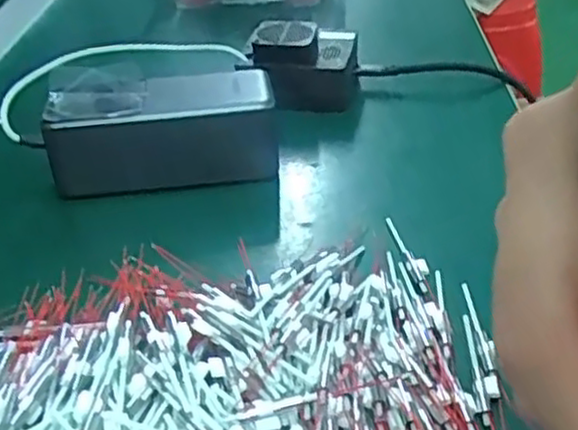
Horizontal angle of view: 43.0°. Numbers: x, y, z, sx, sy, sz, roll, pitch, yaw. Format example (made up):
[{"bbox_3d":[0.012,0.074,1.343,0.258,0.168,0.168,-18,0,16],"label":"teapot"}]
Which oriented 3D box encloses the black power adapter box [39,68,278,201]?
[{"bbox_3d":[-0.074,-0.049,0.436,0.129,0.053,0.054,-6,36,-5],"label":"black power adapter box"}]

